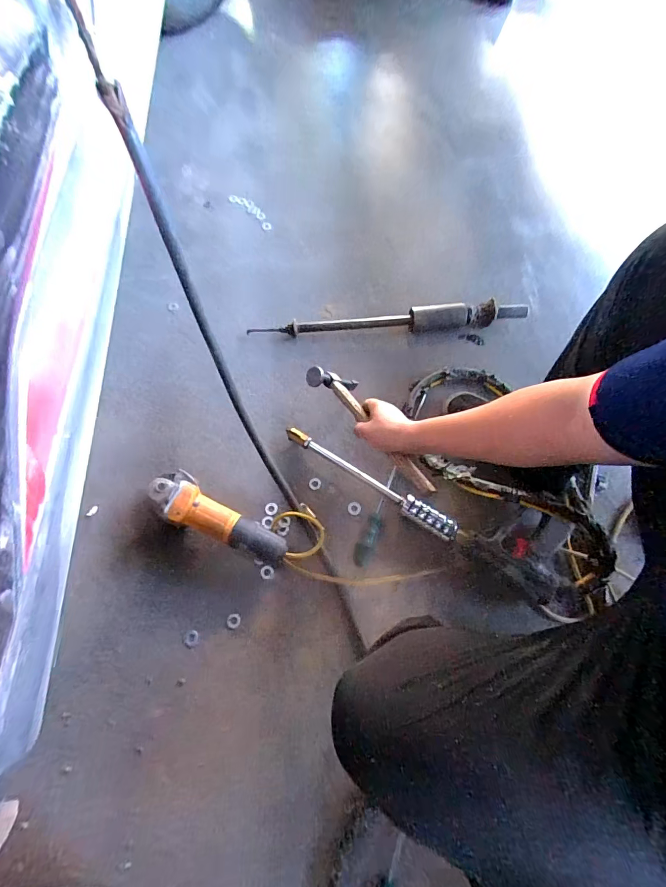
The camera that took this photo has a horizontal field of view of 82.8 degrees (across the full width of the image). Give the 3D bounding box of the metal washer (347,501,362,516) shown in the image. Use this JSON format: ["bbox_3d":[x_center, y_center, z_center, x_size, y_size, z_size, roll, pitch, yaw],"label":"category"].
[{"bbox_3d":[0.042,0.126,0.735,0.027,0.004,0.026,0,69,-2],"label":"metal washer"}]

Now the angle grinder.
[{"bbox_3d":[-0.211,0.133,0.667,0.274,0.096,0.082,32,70,11],"label":"angle grinder"}]

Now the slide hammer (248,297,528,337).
[{"bbox_3d":[0.143,-0.282,0.875,0.639,0.042,0.050,-7,70,-5],"label":"slide hammer"}]

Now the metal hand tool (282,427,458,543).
[{"bbox_3d":[0.068,0.073,0.730,0.374,0.038,0.039,32,71,9],"label":"metal hand tool"}]

